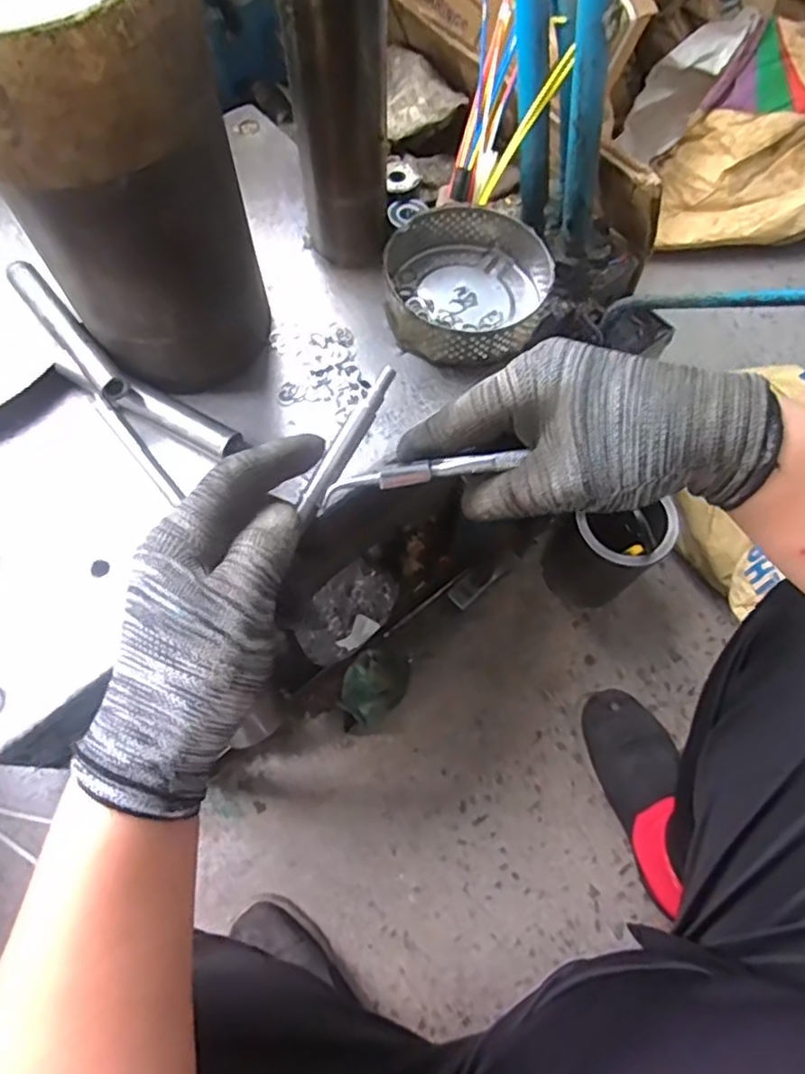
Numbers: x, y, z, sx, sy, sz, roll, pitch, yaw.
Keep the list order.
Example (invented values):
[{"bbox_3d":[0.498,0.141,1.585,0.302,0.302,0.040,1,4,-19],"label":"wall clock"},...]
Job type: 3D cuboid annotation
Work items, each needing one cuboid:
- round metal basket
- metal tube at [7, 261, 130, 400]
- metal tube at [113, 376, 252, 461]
[{"bbox_3d":[0.053,-0.194,0.506,0.128,0.042,0.126,0,68,-1],"label":"round metal basket"},{"bbox_3d":[-0.242,-0.151,0.464,0.019,0.015,0.146,-38,73,-15],"label":"metal tube"},{"bbox_3d":[-0.156,-0.081,0.456,0.099,0.021,0.026,26,70,9],"label":"metal tube"}]

